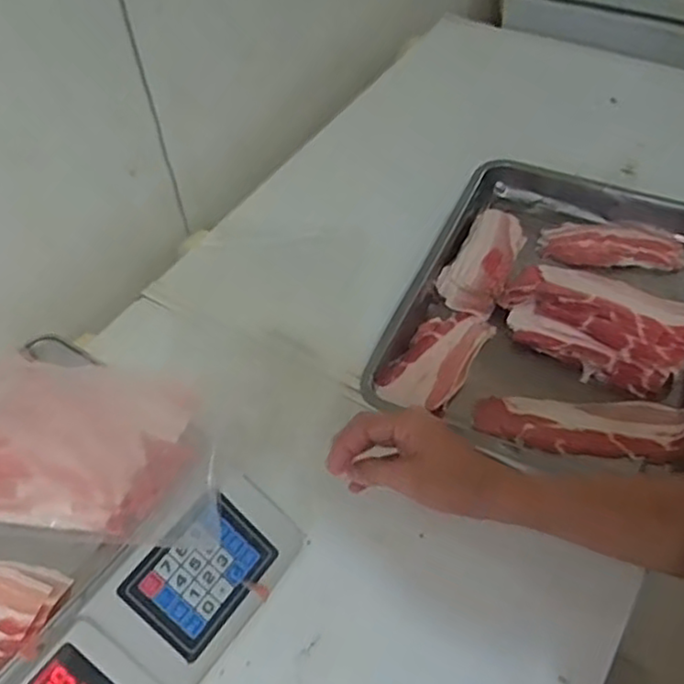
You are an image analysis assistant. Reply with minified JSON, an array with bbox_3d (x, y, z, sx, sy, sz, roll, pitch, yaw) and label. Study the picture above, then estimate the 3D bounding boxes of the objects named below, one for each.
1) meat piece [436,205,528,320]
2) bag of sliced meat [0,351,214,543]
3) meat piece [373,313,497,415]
[{"bbox_3d":[0.175,-0.105,0.863,0.077,0.042,0.154,23,68,18],"label":"meat piece"},{"bbox_3d":[-0.239,0.081,0.627,0.229,0.035,0.165,8,50,12],"label":"bag of sliced meat"},{"bbox_3d":[0.106,0.014,0.786,0.075,0.029,0.154,25,56,24],"label":"meat piece"}]

